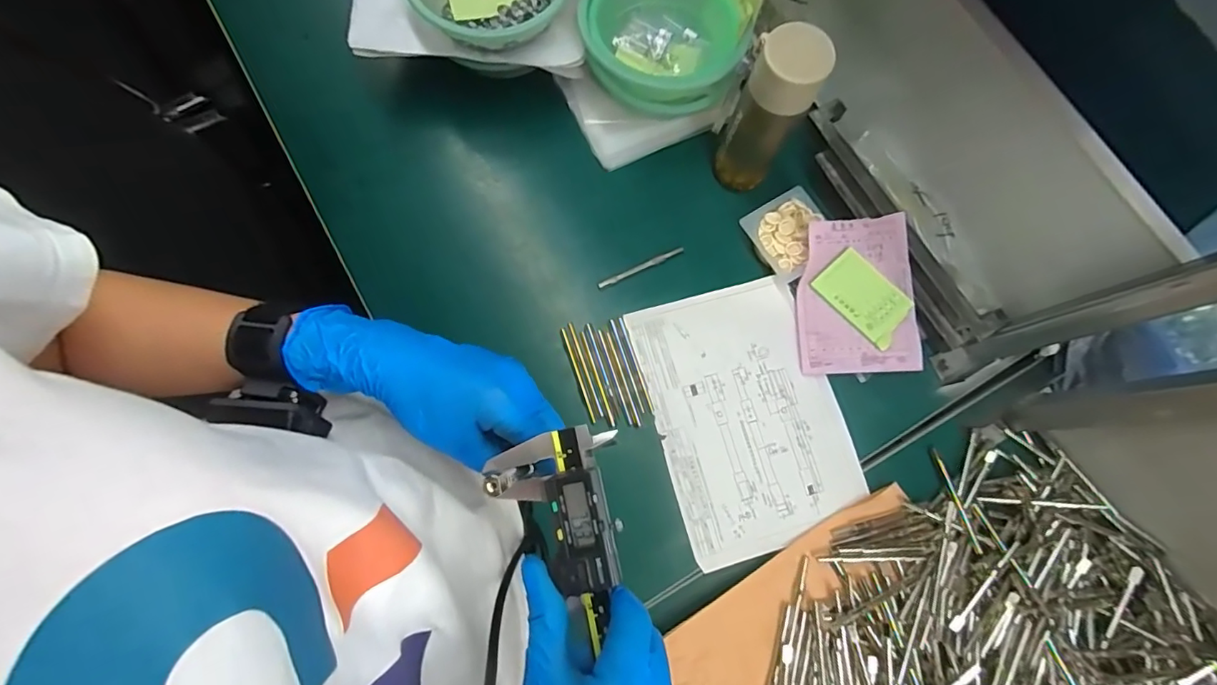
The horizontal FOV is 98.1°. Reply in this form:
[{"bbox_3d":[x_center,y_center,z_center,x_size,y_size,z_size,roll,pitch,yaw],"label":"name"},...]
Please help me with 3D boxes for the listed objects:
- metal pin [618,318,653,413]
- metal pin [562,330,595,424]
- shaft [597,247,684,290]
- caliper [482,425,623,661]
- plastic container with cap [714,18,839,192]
[{"bbox_3d":[0.030,0.024,0.602,0.004,0.004,0.113,-18,78,-5],"label":"metal pin"},{"bbox_3d":[-0.035,0.037,0.598,0.004,0.004,0.113,-19,78,-5],"label":"metal pin"},{"bbox_3d":[0.039,-0.089,0.627,0.111,0.004,0.009,-26,79,-6],"label":"shaft"},{"bbox_3d":[-0.004,0.158,0.259,0.060,0.014,0.224,-15,83,-4],"label":"caliper"},{"bbox_3d":[0.172,-0.247,0.567,0.069,0.188,0.076,25,78,5],"label":"plastic container with cap"}]

